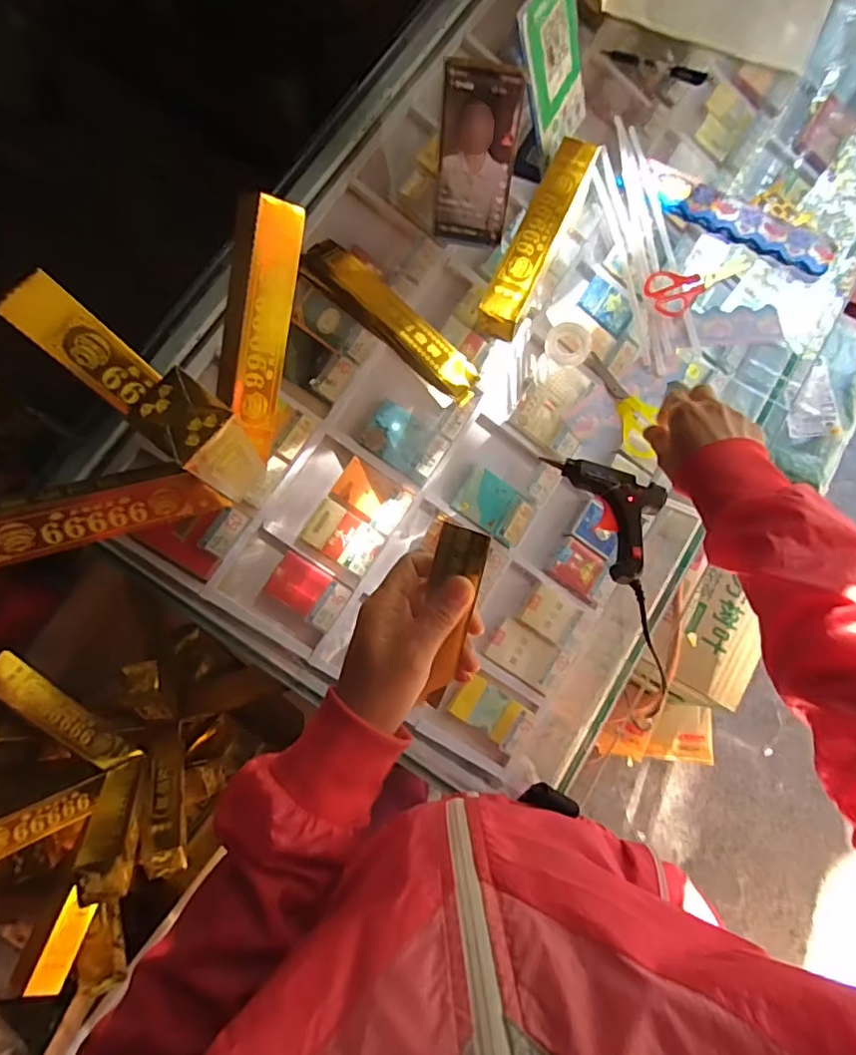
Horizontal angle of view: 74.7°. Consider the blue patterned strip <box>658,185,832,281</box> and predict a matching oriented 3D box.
[{"bbox_3d":[0.355,-0.339,0.622,0.192,0.023,0.061,32,80,8],"label":"blue patterned strip"}]

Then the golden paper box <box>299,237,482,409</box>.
[{"bbox_3d":[-0.040,-0.226,0.602,0.244,0.028,0.045,43,82,10],"label":"golden paper box"}]

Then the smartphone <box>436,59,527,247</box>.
[{"bbox_3d":[0.048,-0.363,0.560,0.075,0.159,0.015,10,53,4],"label":"smartphone"}]

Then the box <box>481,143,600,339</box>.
[{"bbox_3d":[0.119,-0.312,0.599,0.043,0.035,0.235,24,79,7],"label":"box"}]

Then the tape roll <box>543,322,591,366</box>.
[{"bbox_3d":[0.149,-0.195,0.596,0.047,0.017,0.042,9,78,4],"label":"tape roll"}]

